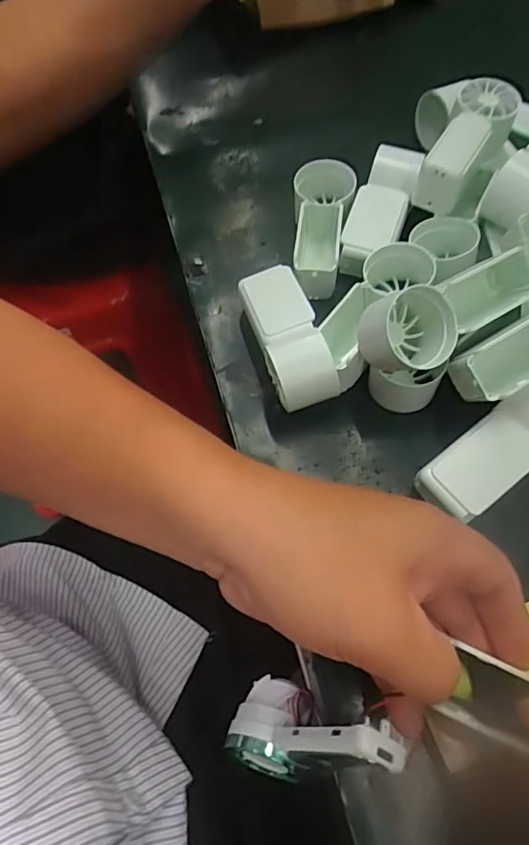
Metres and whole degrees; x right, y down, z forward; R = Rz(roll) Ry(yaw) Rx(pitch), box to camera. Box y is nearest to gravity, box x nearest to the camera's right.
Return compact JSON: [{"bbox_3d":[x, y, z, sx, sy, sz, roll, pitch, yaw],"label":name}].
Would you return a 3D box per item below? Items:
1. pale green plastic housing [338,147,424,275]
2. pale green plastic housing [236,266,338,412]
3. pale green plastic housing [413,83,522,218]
[{"bbox_3d":[0.073,-0.134,0.342,0.033,0.030,0.098,18,65,9],"label":"pale green plastic housing"},{"bbox_3d":[0.011,-0.050,0.310,0.033,0.035,0.092,-15,64,-7],"label":"pale green plastic housing"},{"bbox_3d":[0.126,-0.172,0.335,0.034,0.034,0.087,28,67,14],"label":"pale green plastic housing"}]

